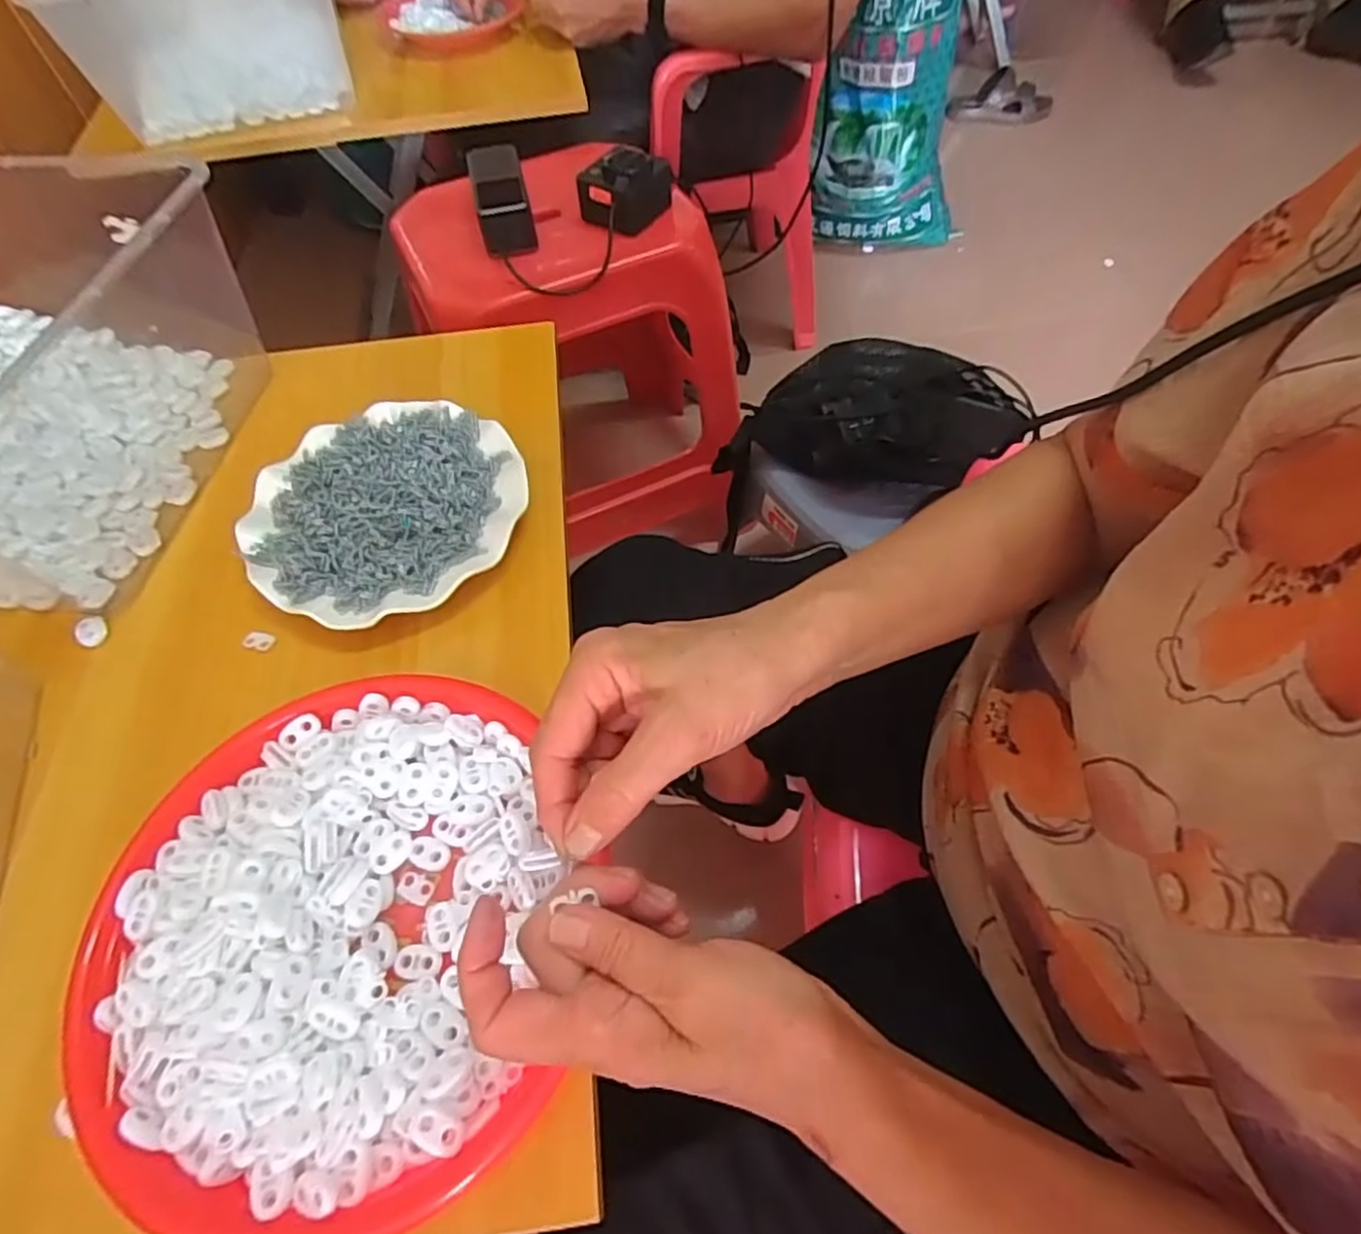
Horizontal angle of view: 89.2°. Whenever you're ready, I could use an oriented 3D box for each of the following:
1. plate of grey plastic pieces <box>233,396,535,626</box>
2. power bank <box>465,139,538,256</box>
[{"bbox_3d":[-0.198,-0.073,0.468,0.175,0.022,0.177,-1,58,2],"label":"plate of grey plastic pieces"},{"bbox_3d":[-0.188,-0.437,0.729,0.055,0.052,0.141,-12,59,-5],"label":"power bank"}]

